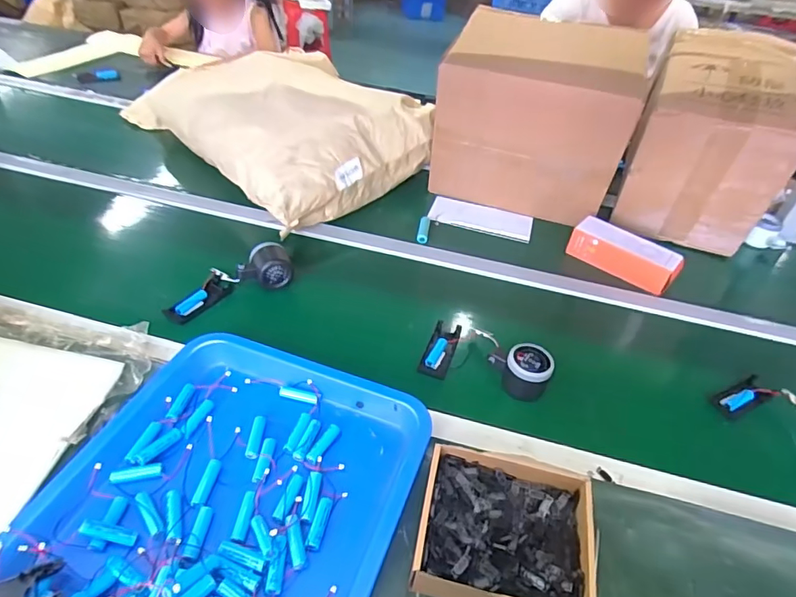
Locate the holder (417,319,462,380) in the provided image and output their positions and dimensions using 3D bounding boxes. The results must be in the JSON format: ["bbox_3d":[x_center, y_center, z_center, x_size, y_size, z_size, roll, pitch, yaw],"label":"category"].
[{"bbox_3d":[0.061,0.073,0.705,0.038,0.028,0.100,17,42,11],"label":"holder"}]

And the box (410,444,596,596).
[{"bbox_3d":[0.104,0.233,0.493,0.165,0.046,0.158,12,41,6],"label":"box"}]

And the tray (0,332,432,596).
[{"bbox_3d":[-0.185,0.237,0.458,0.327,0.046,0.488,17,42,11],"label":"tray"}]

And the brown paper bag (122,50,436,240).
[{"bbox_3d":[-0.264,-0.395,1.052,0.373,0.186,0.597,-29,52,-34],"label":"brown paper bag"}]

